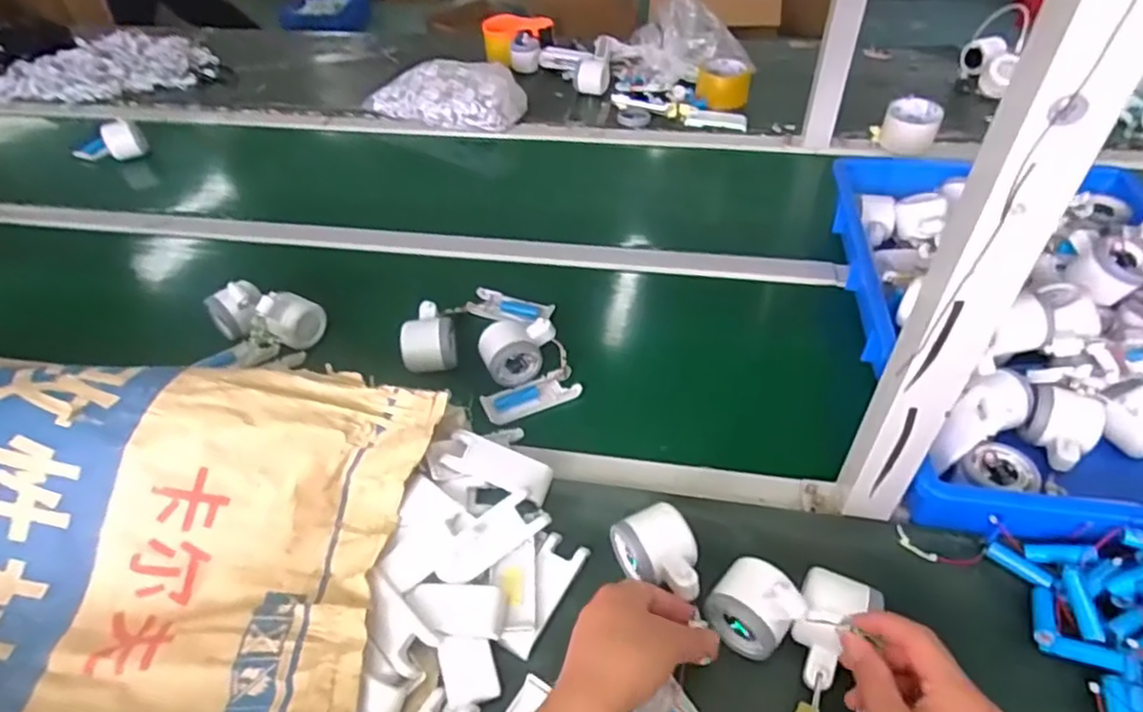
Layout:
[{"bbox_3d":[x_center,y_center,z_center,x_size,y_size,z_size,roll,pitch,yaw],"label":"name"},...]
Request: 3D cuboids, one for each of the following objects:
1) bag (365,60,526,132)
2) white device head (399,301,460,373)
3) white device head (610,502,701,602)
[{"bbox_3d":[-0.222,-0.473,1.191,0.296,0.078,0.135,22,51,23],"label":"bag"},{"bbox_3d":[-0.160,-0.021,0.747,0.058,0.056,0.080,-9,46,-6],"label":"white device head"},{"bbox_3d":[0.074,0.162,0.536,0.055,0.045,0.081,-27,49,-20],"label":"white device head"}]

